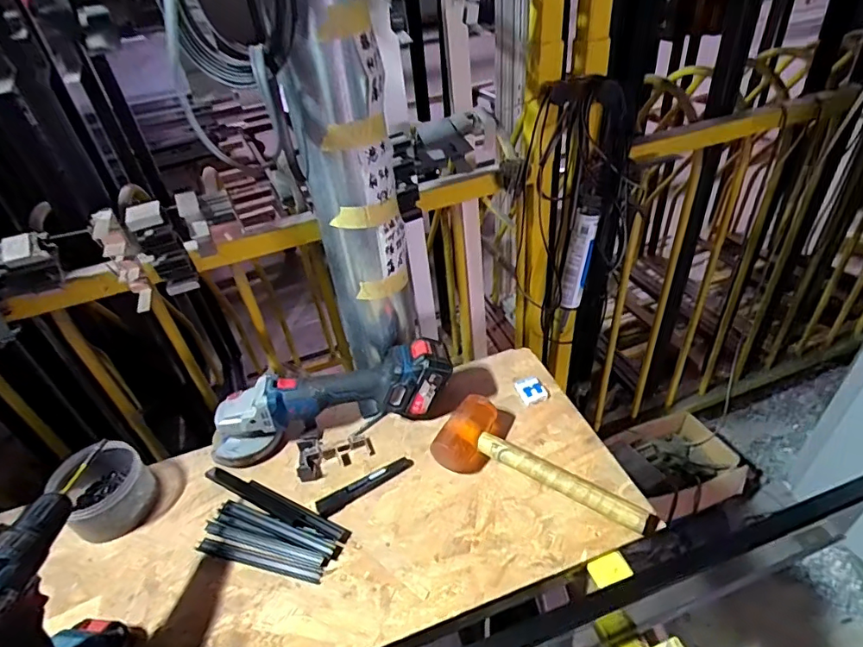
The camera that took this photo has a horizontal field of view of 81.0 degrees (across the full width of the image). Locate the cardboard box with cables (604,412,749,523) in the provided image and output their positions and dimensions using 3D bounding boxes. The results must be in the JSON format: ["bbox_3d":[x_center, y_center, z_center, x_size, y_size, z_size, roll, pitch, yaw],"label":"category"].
[{"bbox_3d":[0.728,0.433,1.547,0.384,0.142,0.298,-18,41,-14],"label":"cardboard box with cables"}]

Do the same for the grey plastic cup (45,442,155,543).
[{"bbox_3d":[-0.469,0.238,0.733,0.104,0.077,0.113,-4,39,3],"label":"grey plastic cup"}]

